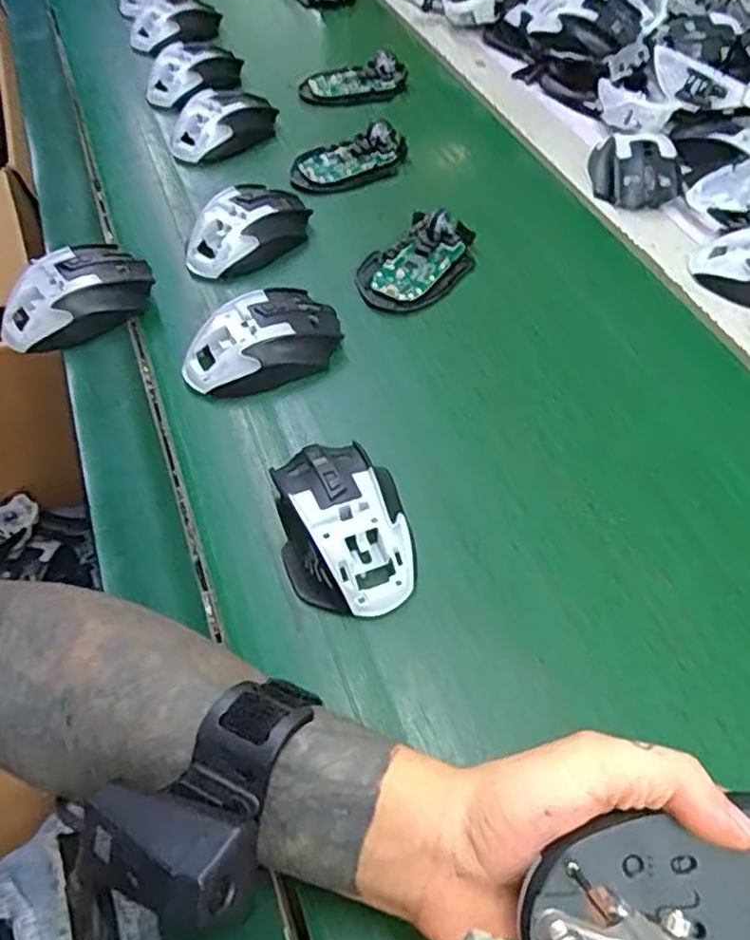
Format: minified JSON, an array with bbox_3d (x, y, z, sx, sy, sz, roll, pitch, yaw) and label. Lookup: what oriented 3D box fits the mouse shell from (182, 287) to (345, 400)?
[{"bbox_3d":[-0.079,-0.092,0.512,0.114,0.034,0.066,-32,57,-20],"label":"mouse shell"}]

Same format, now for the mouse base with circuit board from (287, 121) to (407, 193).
[{"bbox_3d":[-0.022,-0.292,0.667,0.109,0.029,0.049,-22,55,-13],"label":"mouse base with circuit board"}]

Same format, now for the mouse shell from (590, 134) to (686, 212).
[{"bbox_3d":[0.234,-0.262,0.639,0.073,0.043,0.084,1,54,2],"label":"mouse shell"}]

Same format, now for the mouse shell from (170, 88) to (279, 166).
[{"bbox_3d":[-0.151,-0.342,0.706,0.062,0.041,0.112,37,63,27],"label":"mouse shell"}]

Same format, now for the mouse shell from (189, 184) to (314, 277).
[{"bbox_3d":[-0.106,-0.202,0.596,0.117,0.038,0.064,-39,61,-24],"label":"mouse shell"}]

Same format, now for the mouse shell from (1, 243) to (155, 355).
[{"bbox_3d":[-0.222,-0.128,0.536,0.066,0.043,0.116,33,61,23],"label":"mouse shell"}]

